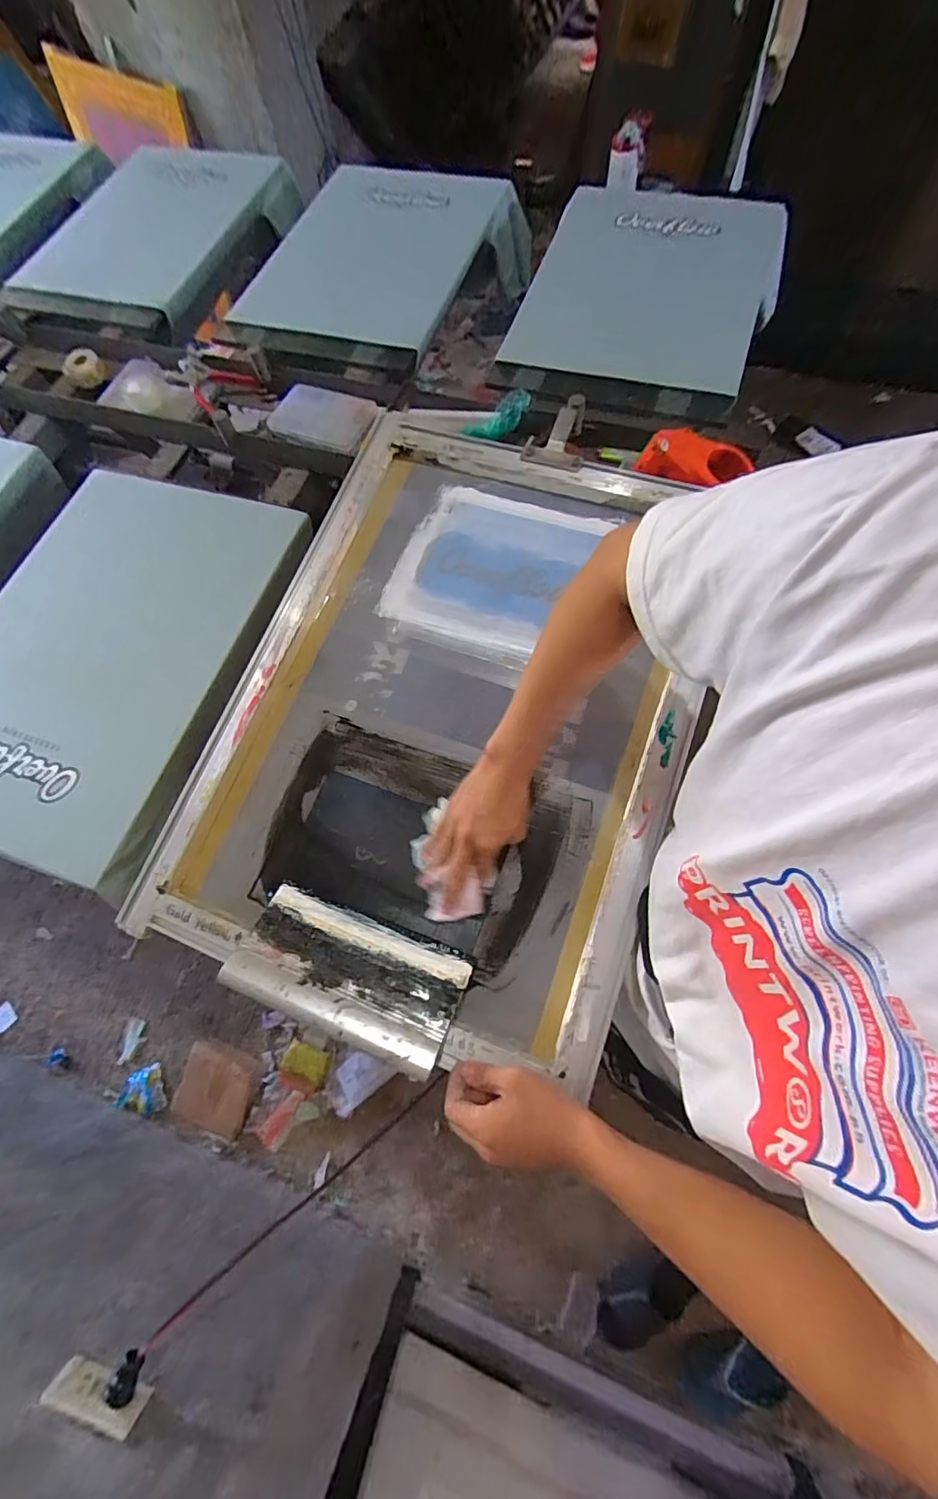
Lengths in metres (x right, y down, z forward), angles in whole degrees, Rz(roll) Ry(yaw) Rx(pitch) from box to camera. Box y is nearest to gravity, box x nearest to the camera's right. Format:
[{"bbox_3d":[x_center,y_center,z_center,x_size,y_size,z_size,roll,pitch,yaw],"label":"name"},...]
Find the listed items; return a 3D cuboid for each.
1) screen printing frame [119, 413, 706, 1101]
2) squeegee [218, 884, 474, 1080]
[{"bbox_3d":[-0.019,-0.053,0.621,0.528,0.067,0.716,18,76,11],"label":"screen printing frame"},{"bbox_3d":[-0.124,0.236,0.531,0.228,0.035,0.115,18,47,10],"label":"squeegee"}]

